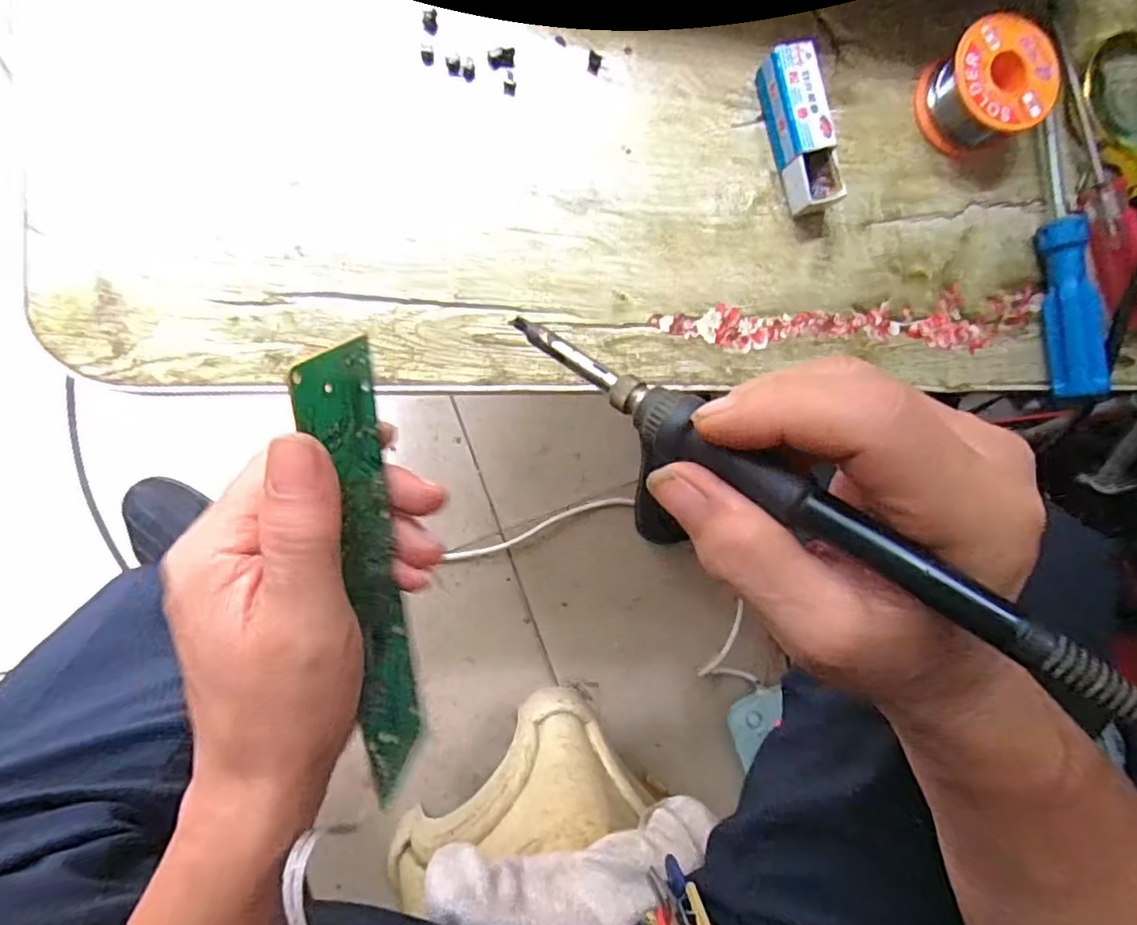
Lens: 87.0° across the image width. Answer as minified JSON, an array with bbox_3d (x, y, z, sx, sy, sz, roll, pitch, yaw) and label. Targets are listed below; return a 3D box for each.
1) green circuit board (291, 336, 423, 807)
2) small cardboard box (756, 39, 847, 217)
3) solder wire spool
[{"bbox_3d":[-0.080,0.056,0.247,0.004,0.046,0.206,6,117,11],"label":"green circuit board"},{"bbox_3d":[0.111,-0.157,0.285,0.021,0.019,0.073,-15,94,-9],"label":"small cardboard box"},{"bbox_3d":[0.204,-0.183,0.293,0.050,0.030,0.051,0,92,-10],"label":"solder wire spool"}]

